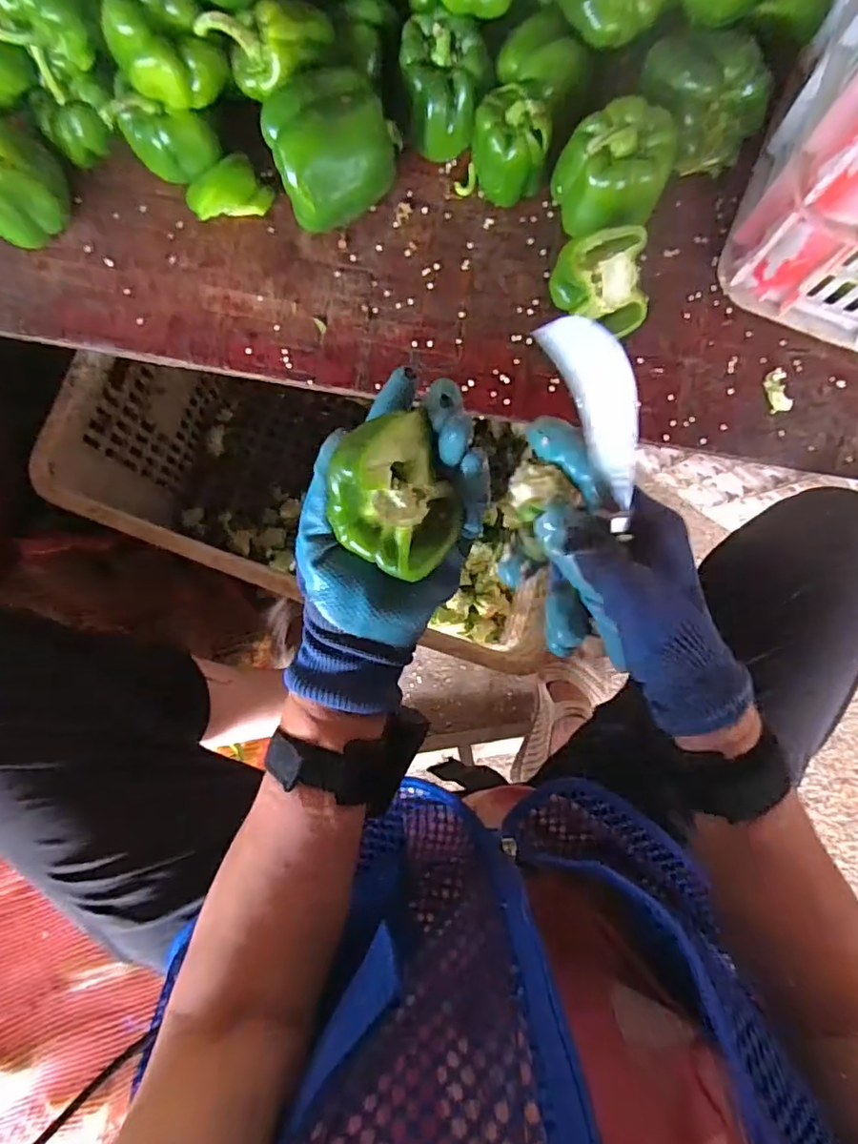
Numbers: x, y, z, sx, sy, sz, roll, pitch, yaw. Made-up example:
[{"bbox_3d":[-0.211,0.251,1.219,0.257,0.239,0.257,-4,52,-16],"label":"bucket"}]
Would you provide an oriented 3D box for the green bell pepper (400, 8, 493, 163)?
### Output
[{"bbox_3d":[0.013,-0.377,0.464,0.066,0.079,0.069,0,83,-2],"label":"green bell pepper"}]

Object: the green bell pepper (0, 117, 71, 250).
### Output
[{"bbox_3d":[-0.333,-0.307,0.467,0.077,0.077,0.070,-6,83,-2],"label":"green bell pepper"}]

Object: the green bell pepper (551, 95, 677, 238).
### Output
[{"bbox_3d":[0.140,-0.302,0.451,0.071,0.084,0.068,0,83,-2],"label":"green bell pepper"}]

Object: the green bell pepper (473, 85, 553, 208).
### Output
[{"bbox_3d":[0.063,-0.331,0.459,0.060,0.078,0.059,7,83,-1],"label":"green bell pepper"}]

